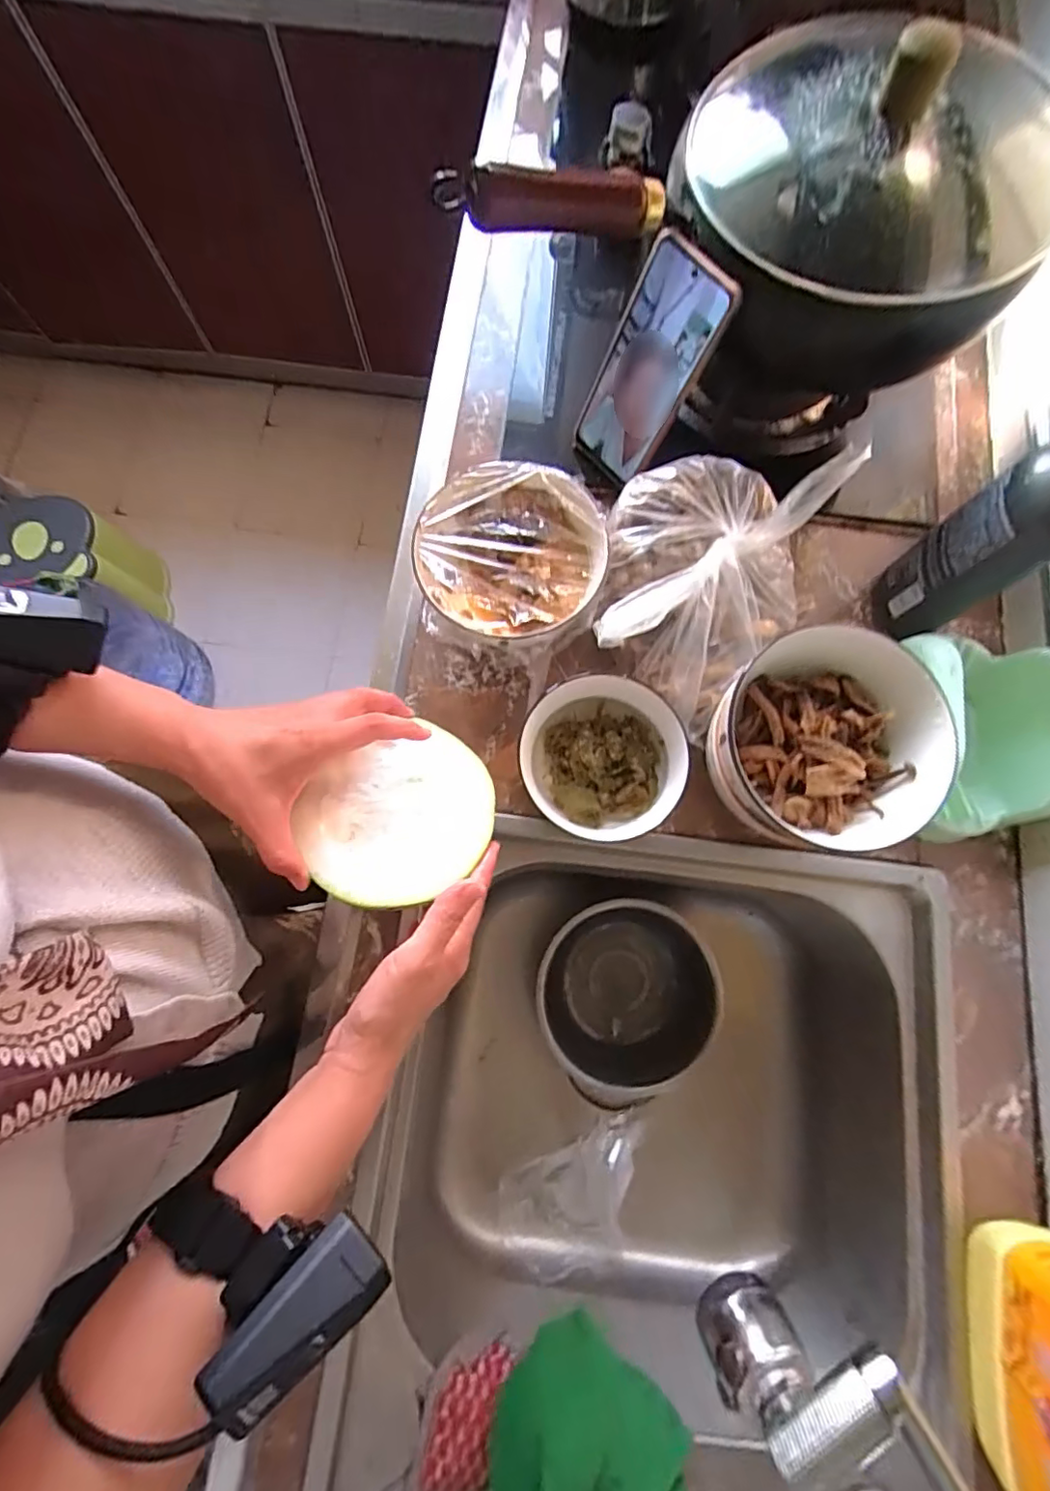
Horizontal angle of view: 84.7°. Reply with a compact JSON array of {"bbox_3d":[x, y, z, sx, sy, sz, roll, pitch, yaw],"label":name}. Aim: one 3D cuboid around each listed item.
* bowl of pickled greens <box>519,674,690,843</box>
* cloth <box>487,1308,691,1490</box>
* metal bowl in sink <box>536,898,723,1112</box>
[{"bbox_3d":[0.061,0.013,0.454,0.121,0.065,0.117,0,77,-1],"label":"bowl of pickled greens"},{"bbox_3d":[0.032,0.468,0.371,0.110,0.062,0.113,29,78,6],"label":"cloth"},{"bbox_3d":[0.105,0.247,0.585,0.157,0.082,0.172,0,77,-1],"label":"metal bowl in sink"}]

